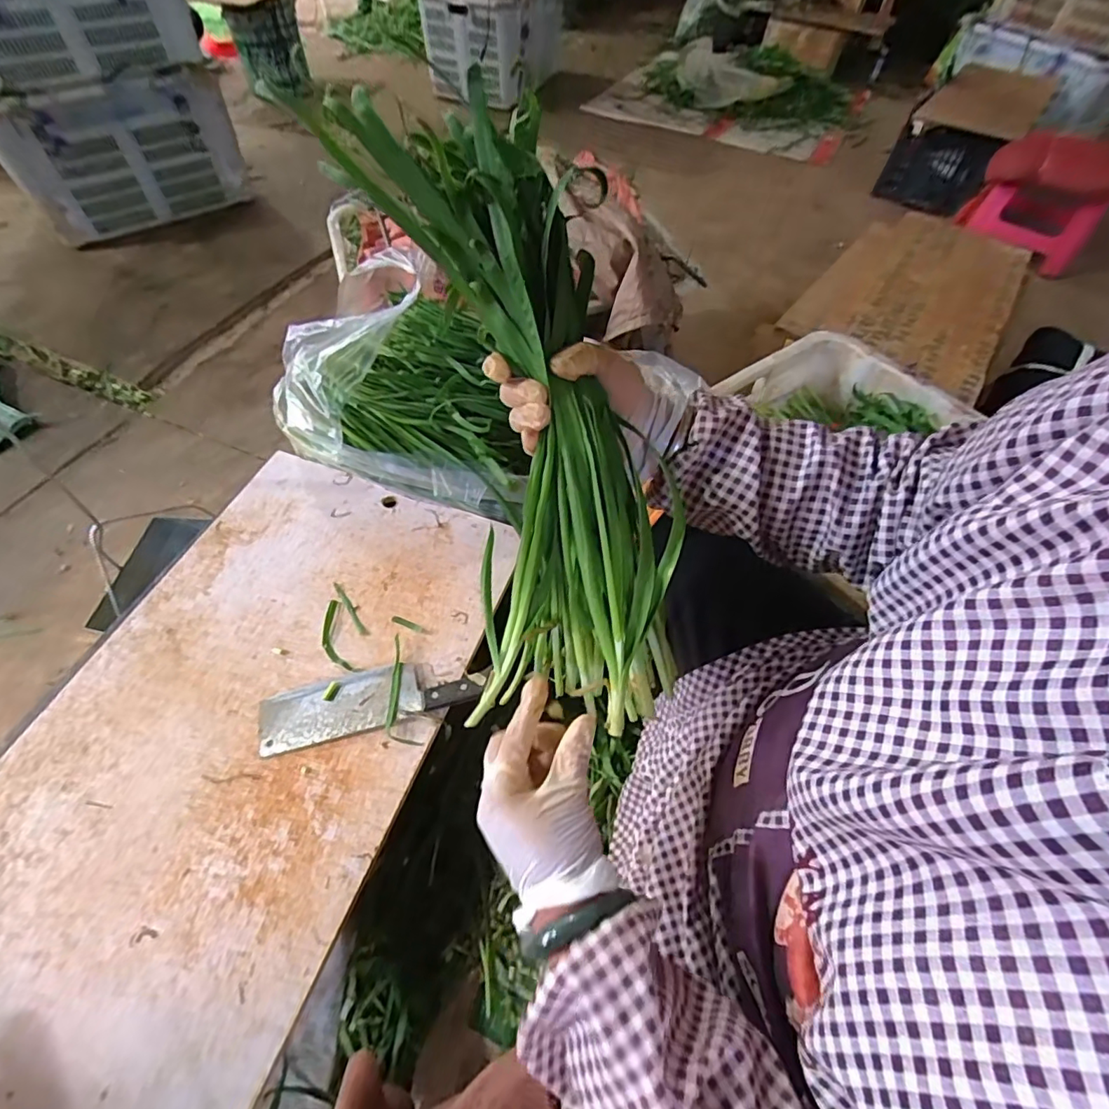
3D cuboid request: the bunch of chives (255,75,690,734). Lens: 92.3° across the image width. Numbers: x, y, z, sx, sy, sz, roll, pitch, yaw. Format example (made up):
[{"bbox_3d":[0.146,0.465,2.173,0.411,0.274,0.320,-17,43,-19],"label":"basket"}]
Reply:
[{"bbox_3d":[-0.030,-0.091,0.380,0.165,0.103,0.429,-19,99,-15],"label":"bunch of chives"}]

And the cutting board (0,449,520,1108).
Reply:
[{"bbox_3d":[-0.334,0.167,0.585,0.401,0.008,0.648,19,58,9],"label":"cutting board"}]

